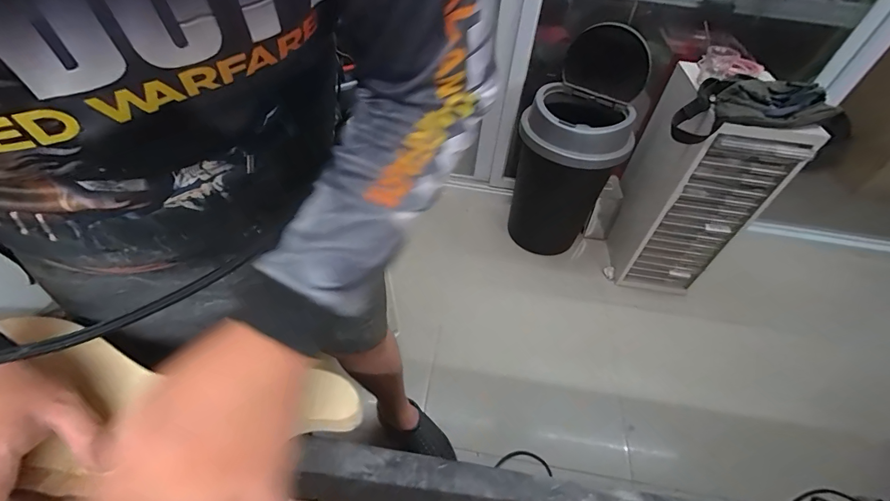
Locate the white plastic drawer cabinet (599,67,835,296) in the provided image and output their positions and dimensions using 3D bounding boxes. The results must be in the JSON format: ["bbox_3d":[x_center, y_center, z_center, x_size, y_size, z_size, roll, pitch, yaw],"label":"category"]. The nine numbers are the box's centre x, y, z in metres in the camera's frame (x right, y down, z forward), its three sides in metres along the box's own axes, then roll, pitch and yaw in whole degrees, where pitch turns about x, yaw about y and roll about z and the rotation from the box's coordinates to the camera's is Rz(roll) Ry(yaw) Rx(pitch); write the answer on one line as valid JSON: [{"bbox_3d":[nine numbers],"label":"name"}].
[{"bbox_3d":[0.843,-0.202,1.347,0.314,0.676,0.361,7,48,2],"label":"white plastic drawer cabinet"}]

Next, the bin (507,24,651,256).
[{"bbox_3d":[0.438,-0.342,1.395,0.351,0.756,0.387,19,49,12],"label":"bin"}]

